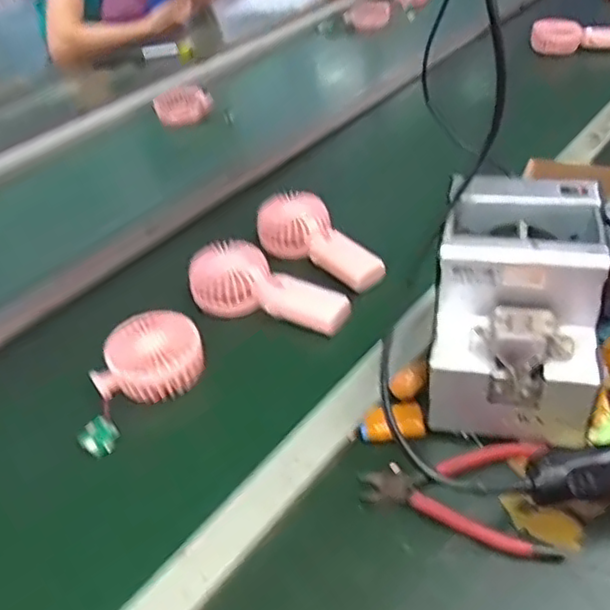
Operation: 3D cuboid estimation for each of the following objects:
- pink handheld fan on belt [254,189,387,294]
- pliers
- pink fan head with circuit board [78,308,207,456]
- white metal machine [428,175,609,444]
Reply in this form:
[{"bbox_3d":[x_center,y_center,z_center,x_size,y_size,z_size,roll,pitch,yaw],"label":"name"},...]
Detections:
[{"bbox_3d":[0.012,-0.076,0.766,0.079,0.049,0.176,-25,40,-22],"label":"pink handheld fan on belt"},{"bbox_3d":[0.116,0.144,0.502,0.140,0.008,0.099,-1,38,9],"label":"pliers"},{"bbox_3d":[-0.165,0.065,0.621,0.079,0.049,0.143,27,49,37],"label":"pink fan head with circuit board"},{"bbox_3d":[0.178,0.001,0.553,0.122,0.149,0.173,5,39,16],"label":"white metal machine"}]

